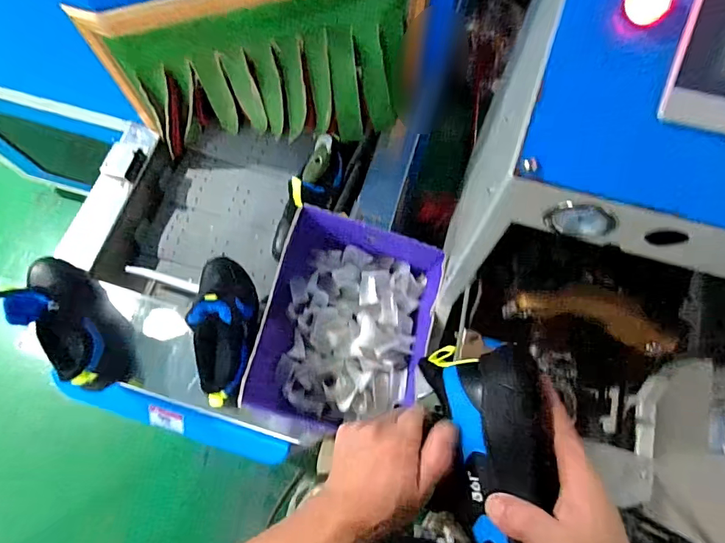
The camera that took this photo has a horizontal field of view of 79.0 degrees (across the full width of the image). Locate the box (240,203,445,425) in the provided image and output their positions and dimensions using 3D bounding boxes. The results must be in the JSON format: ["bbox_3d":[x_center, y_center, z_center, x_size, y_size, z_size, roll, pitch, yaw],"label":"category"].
[{"bbox_3d":[-0.028,0.090,0.726,0.269,0.125,0.349,16,72,6],"label":"box"}]

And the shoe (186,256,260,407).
[{"bbox_3d":[-0.225,0.082,0.717,0.088,0.140,0.254,-7,71,-2],"label":"shoe"}]

